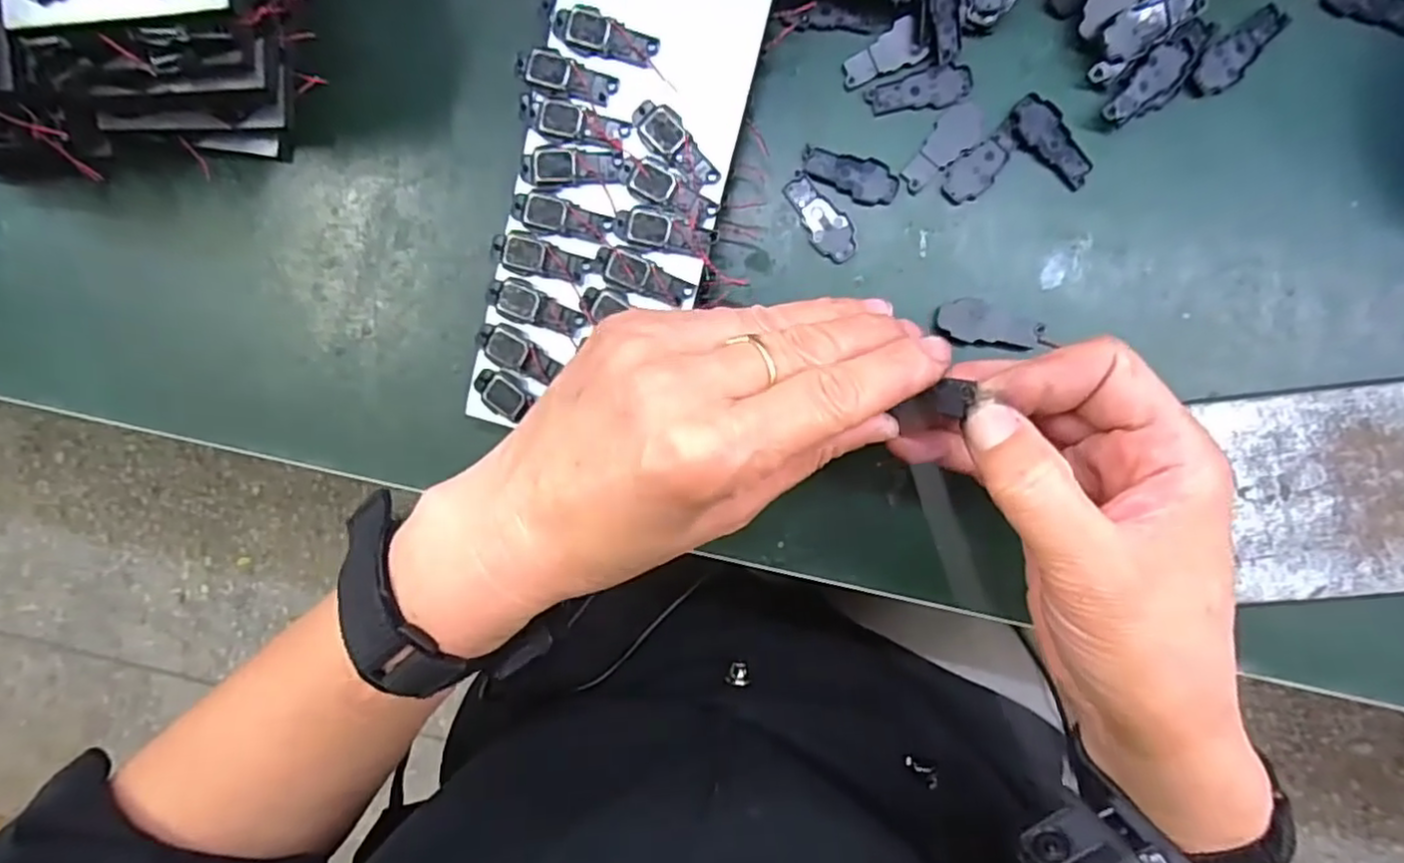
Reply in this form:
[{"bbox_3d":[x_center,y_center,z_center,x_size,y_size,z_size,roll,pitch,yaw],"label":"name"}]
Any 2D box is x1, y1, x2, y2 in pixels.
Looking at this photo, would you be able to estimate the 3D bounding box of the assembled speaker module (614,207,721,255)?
[{"bbox_3d":[-0.015,-0.079,0.269,0.040,0.004,0.014,10,94,5],"label":"assembled speaker module"}]

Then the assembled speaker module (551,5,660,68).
[{"bbox_3d":[-0.037,-0.152,0.264,0.041,0.005,0.017,13,94,5],"label":"assembled speaker module"}]

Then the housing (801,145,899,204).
[{"bbox_3d":[0.059,-0.103,0.276,0.039,0.004,0.016,13,94,5],"label":"housing"}]

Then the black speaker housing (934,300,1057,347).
[{"bbox_3d":[0.115,-0.042,0.273,0.041,0.009,0.016,16,94,5],"label":"black speaker housing"}]

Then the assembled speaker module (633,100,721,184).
[{"bbox_3d":[-0.011,-0.110,0.266,0.016,0.005,0.040,-37,88,6],"label":"assembled speaker module"}]

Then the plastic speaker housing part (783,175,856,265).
[{"bbox_3d":[0.049,-0.087,0.279,0.016,0.004,0.038,-29,89,7],"label":"plastic speaker housing part"}]

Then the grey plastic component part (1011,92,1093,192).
[{"bbox_3d":[0.137,-0.113,0.268,0.017,0.004,0.039,-44,88,6],"label":"grey plastic component part"}]

